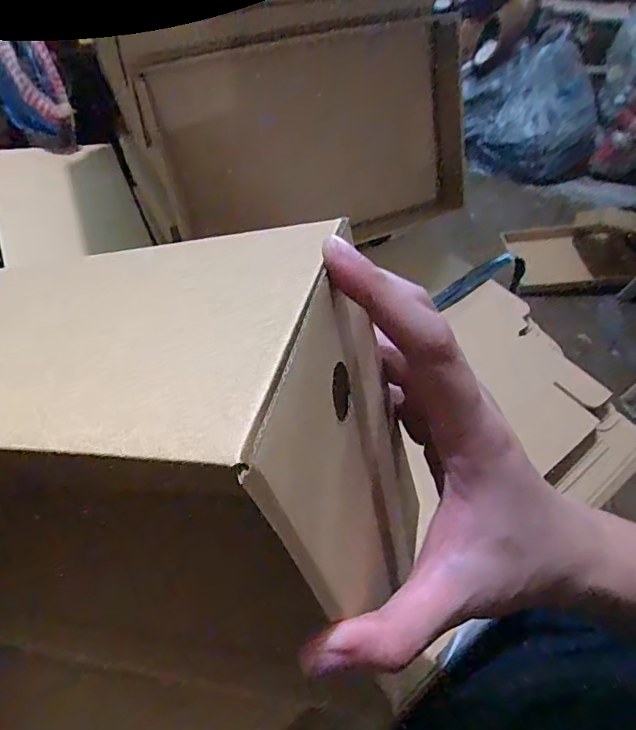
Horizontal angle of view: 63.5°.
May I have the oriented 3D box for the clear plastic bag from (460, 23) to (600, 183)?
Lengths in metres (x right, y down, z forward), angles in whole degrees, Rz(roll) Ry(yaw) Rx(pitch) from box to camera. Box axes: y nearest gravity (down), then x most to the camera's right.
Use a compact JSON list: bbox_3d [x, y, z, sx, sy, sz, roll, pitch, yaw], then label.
[{"bbox_3d":[0.677,-0.799,1.591,0.398,0.360,0.247,-1,57,-5],"label":"clear plastic bag"}]

